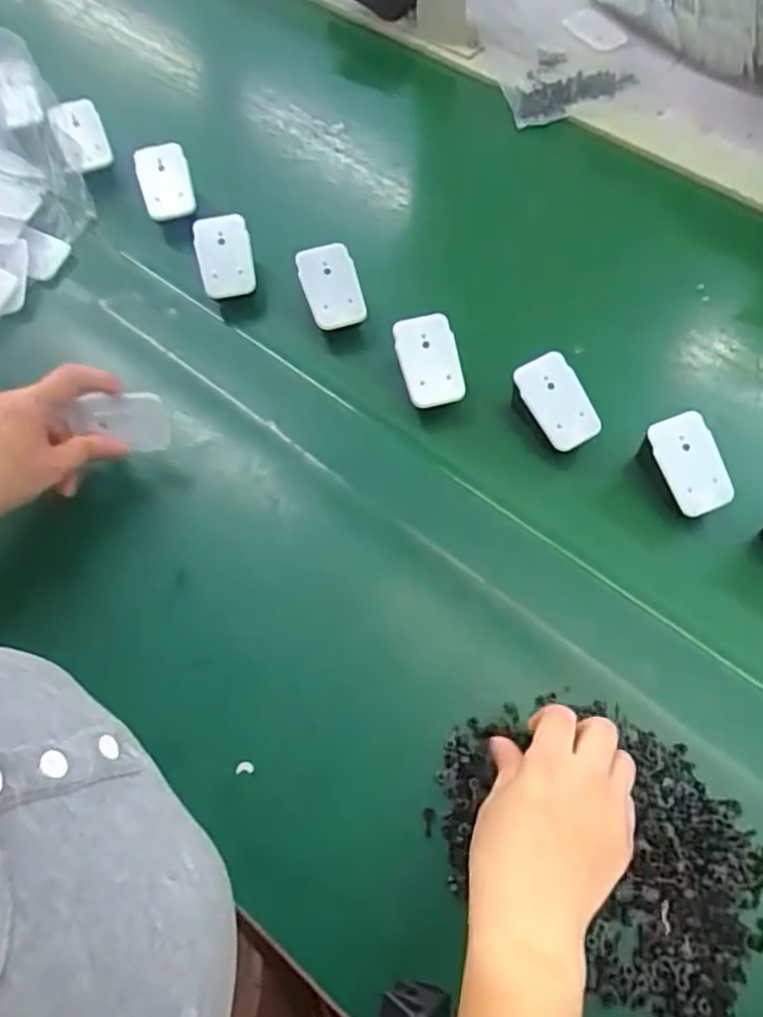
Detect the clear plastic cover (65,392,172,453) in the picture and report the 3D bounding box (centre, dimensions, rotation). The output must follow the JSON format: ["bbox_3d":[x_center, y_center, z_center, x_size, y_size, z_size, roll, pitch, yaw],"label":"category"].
[{"bbox_3d":[-0.177,-0.058,0.456,0.066,0.041,0.004,1,29,6],"label":"clear plastic cover"}]

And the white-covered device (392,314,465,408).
[{"bbox_3d":[0.038,-0.113,0.511,0.046,0.010,0.067,-18,96,-9],"label":"white-covered device"}]

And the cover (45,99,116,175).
[{"bbox_3d":[-0.266,-0.331,0.594,0.040,0.012,0.058,-23,98,-20],"label":"cover"}]

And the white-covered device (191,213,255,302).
[{"bbox_3d":[-0.128,-0.205,0.543,0.046,0.006,0.063,-10,96,10],"label":"white-covered device"}]

